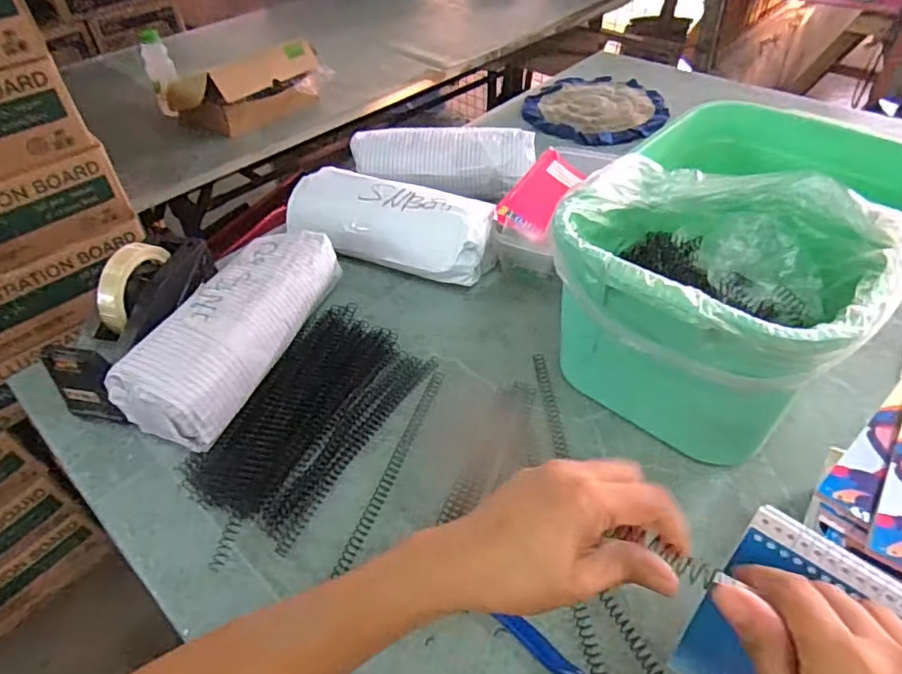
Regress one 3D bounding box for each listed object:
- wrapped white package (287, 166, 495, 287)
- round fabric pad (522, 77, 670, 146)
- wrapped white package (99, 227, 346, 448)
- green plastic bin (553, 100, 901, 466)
[{"bbox_3d":[-0.084,-0.145,0.718,0.284,0.067,0.094,18,50,21],"label":"wrapped white package"},{"bbox_3d":[0.259,-0.418,1.028,0.244,0.025,0.272,1,46,6],"label":"round fabric pad"},{"bbox_3d":[-0.225,-0.010,0.607,0.108,0.074,0.259,15,49,18],"label":"wrapped white package"},{"bbox_3d":[0.260,-0.054,0.547,0.237,0.196,0.327,30,55,29],"label":"green plastic bin"}]

